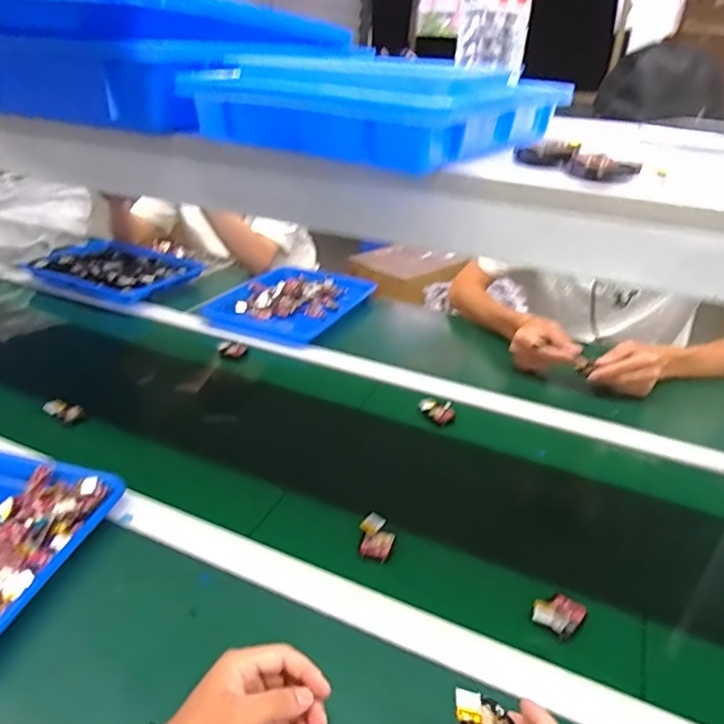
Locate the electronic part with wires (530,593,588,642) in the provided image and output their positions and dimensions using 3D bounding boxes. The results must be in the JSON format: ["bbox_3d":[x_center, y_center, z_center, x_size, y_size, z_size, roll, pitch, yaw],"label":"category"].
[{"bbox_3d":[0.194,0.246,0.574,0.044,0.013,0.046,18,33,25],"label":"electronic part with wires"}]

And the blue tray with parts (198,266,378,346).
[{"bbox_3d":[-0.148,-0.129,1.210,0.259,0.039,0.303,17,32,23],"label":"blue tray with parts"}]

